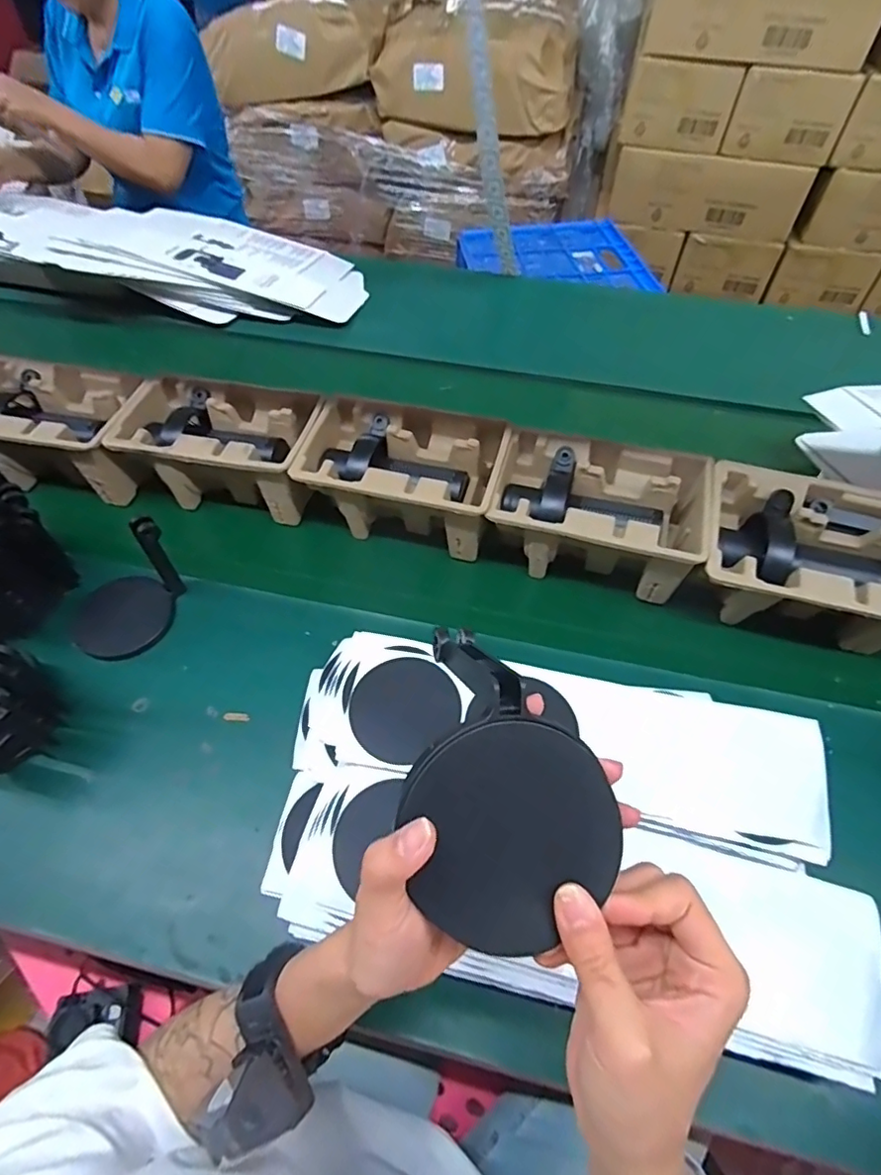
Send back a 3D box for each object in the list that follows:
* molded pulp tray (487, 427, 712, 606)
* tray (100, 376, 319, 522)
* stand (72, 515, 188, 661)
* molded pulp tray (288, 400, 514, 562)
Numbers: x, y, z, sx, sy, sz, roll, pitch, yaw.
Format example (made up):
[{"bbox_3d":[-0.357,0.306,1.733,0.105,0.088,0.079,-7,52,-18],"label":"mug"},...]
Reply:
[{"bbox_3d":[0.173,-0.080,0.625,0.220,0.100,0.142,15,54,10],"label":"molded pulp tray"},{"bbox_3d":[-0.264,-0.168,0.690,0.227,0.099,0.138,8,54,4],"label":"tray"},{"bbox_3d":[-0.336,0.000,0.555,0.098,0.110,0.103,10,54,6],"label":"stand"},{"bbox_3d":[-0.042,-0.127,0.656,0.223,0.103,0.138,12,54,8],"label":"molded pulp tray"}]

